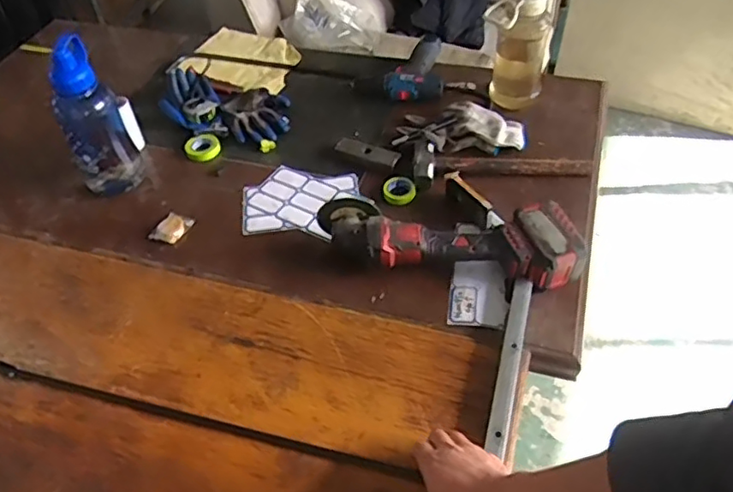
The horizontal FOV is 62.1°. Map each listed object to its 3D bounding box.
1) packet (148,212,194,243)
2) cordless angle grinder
[{"bbox_3d":[-0.334,-0.030,1.043,0.060,0.015,0.052,17,51,20],"label":"packet"},{"bbox_3d":[0.123,-0.020,0.939,0.387,0.083,0.130,5,50,9],"label":"cordless angle grinder"}]

